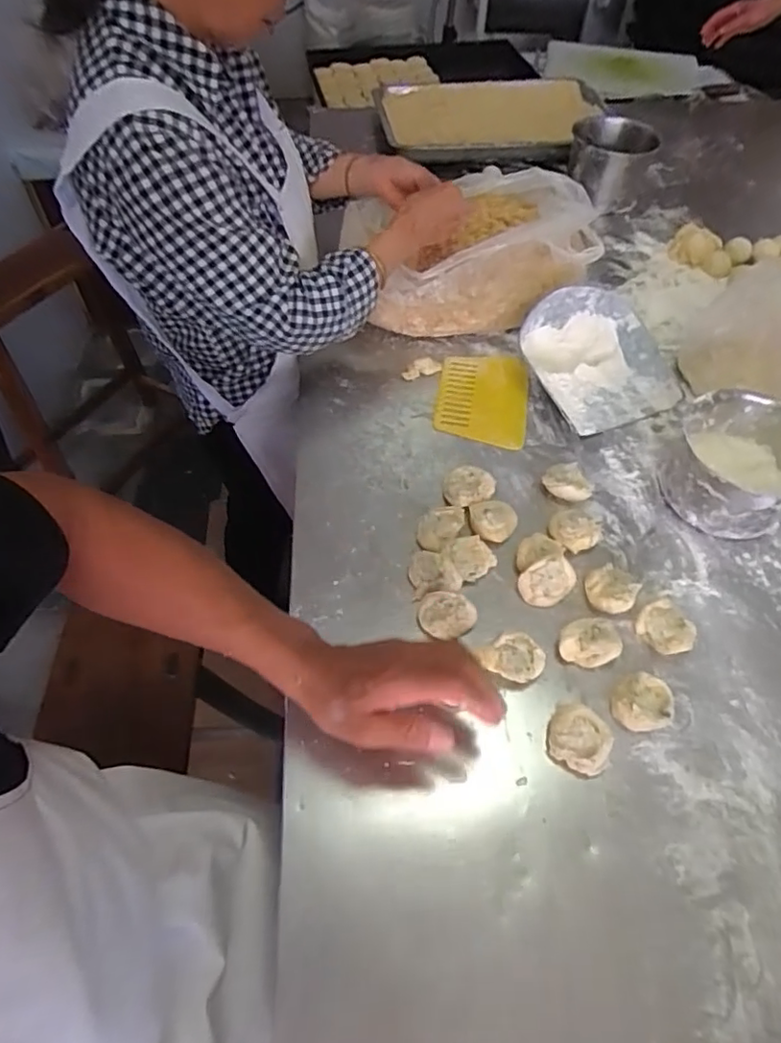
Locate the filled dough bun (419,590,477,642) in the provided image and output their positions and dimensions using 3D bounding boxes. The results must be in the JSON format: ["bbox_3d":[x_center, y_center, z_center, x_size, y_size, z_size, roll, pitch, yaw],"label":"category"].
[{"bbox_3d":[0.056,0.095,0.581,0.054,0.028,0.044,12,55,6],"label":"filled dough bun"}]

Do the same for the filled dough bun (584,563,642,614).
[{"bbox_3d":[0.226,0.070,0.606,0.048,0.029,0.053,25,57,15],"label":"filled dough bun"}]

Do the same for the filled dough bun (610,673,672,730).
[{"bbox_3d":[0.229,0.167,0.539,0.053,0.025,0.047,-26,59,-19],"label":"filled dough bun"}]

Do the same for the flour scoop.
[{"bbox_3d":[0.283,-0.226,0.787,0.177,0.082,0.197,-17,57,-14],"label":"flour scoop"}]

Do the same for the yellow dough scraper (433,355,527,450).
[{"bbox_3d":[0.123,-0.170,0.790,0.117,0.010,0.164,8,59,3],"label":"yellow dough scraper"}]

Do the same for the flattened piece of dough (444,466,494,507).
[{"bbox_3d":[0.090,-0.037,0.684,0.055,0.035,0.043,-12,56,-11],"label":"flattened piece of dough"}]

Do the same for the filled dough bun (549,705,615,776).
[{"bbox_3d":[0.167,0.193,0.519,0.052,0.020,0.050,1,54,-2],"label":"filled dough bun"}]

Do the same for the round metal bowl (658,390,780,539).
[{"bbox_3d":[0.393,-0.062,0.662,0.139,0.093,0.151,1,54,-2],"label":"round metal bowl"}]

